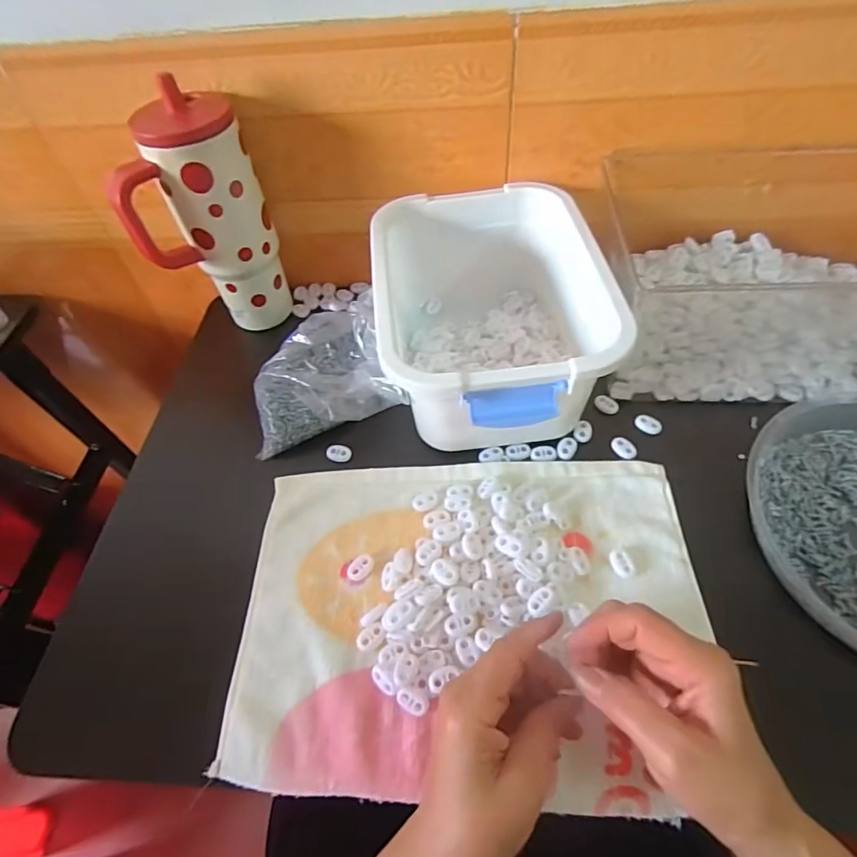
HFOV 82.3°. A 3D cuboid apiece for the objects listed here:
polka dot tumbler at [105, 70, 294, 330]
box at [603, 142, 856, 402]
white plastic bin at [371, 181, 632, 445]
[{"bbox_3d":[-0.209,-0.189,0.477,0.110,0.208,0.081,-12,55,-4],"label":"polka dot tumbler"},{"bbox_3d":[0.340,-0.143,0.451,0.335,0.129,0.217,-2,55,3],"label":"box"},{"bbox_3d":[0.050,-0.107,0.445,0.186,0.116,0.249,-7,55,0],"label":"white plastic bin"}]

